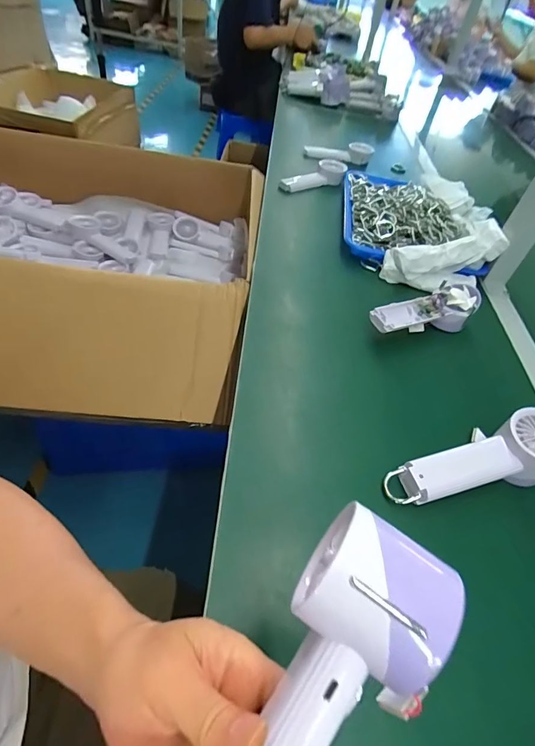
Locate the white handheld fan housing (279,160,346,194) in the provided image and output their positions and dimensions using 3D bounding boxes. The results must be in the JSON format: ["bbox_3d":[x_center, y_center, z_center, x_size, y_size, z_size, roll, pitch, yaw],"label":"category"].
[{"bbox_3d":[0.099,-0.421,0.855,0.166,0.034,0.057,-18,54,-25],"label":"white handheld fan housing"}]

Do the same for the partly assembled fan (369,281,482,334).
[{"bbox_3d":[0.224,-0.078,0.570,0.171,0.056,0.062,-20,55,-26],"label":"partly assembled fan"}]

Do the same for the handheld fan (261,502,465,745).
[{"bbox_3d":[0.027,0.151,0.186,0.071,0.051,0.162,31,84,19],"label":"handheld fan"}]

